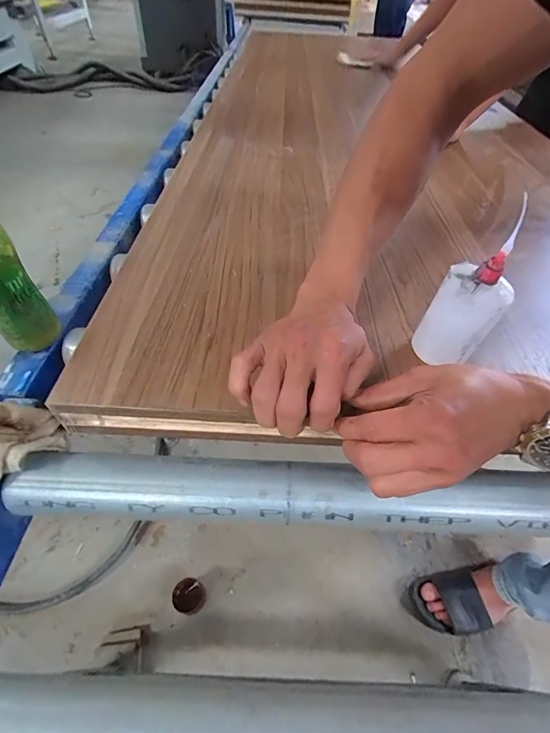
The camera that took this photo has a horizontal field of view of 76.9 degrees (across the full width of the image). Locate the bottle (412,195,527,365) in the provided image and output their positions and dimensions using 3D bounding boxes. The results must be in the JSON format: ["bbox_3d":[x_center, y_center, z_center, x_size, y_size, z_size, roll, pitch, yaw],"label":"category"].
[{"bbox_3d":[0.157,-0.045,0.288,0.053,0.143,0.043,29,54,19],"label":"bottle"}]

